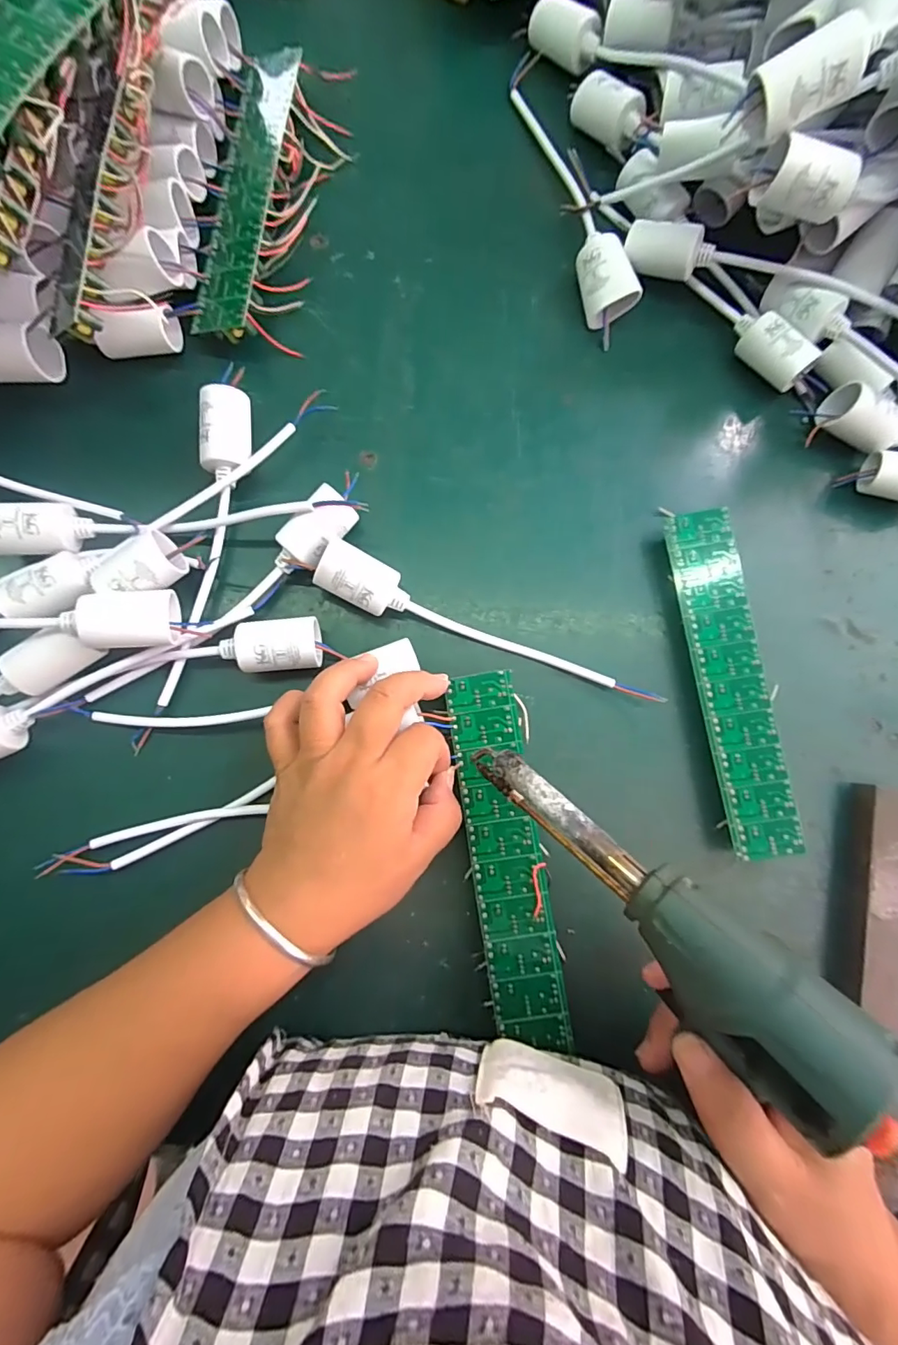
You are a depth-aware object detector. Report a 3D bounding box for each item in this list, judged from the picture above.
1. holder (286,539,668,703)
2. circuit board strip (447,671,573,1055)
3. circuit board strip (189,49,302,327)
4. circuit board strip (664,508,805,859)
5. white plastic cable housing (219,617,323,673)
[{"bbox_3d":[0.018,-0.027,0.296,0.220,0.035,0.027,20,82,0],"label":"holder"},{"bbox_3d":[0.031,0.098,0.281,0.037,0.005,0.195,-9,83,-3],"label":"circuit board strip"},{"bbox_3d":[-0.126,-0.303,0.322,0.036,0.007,0.197,4,81,15],"label":"circuit board strip"},{"bbox_3d":[0.166,0.004,0.307,0.037,0.018,0.201,-9,83,-3],"label":"circuit board strip"},{"bbox_3d":[-0.099,-0.014,0.291,0.053,0.030,0.027,-6,83,-3],"label":"white plastic cable housing"}]

